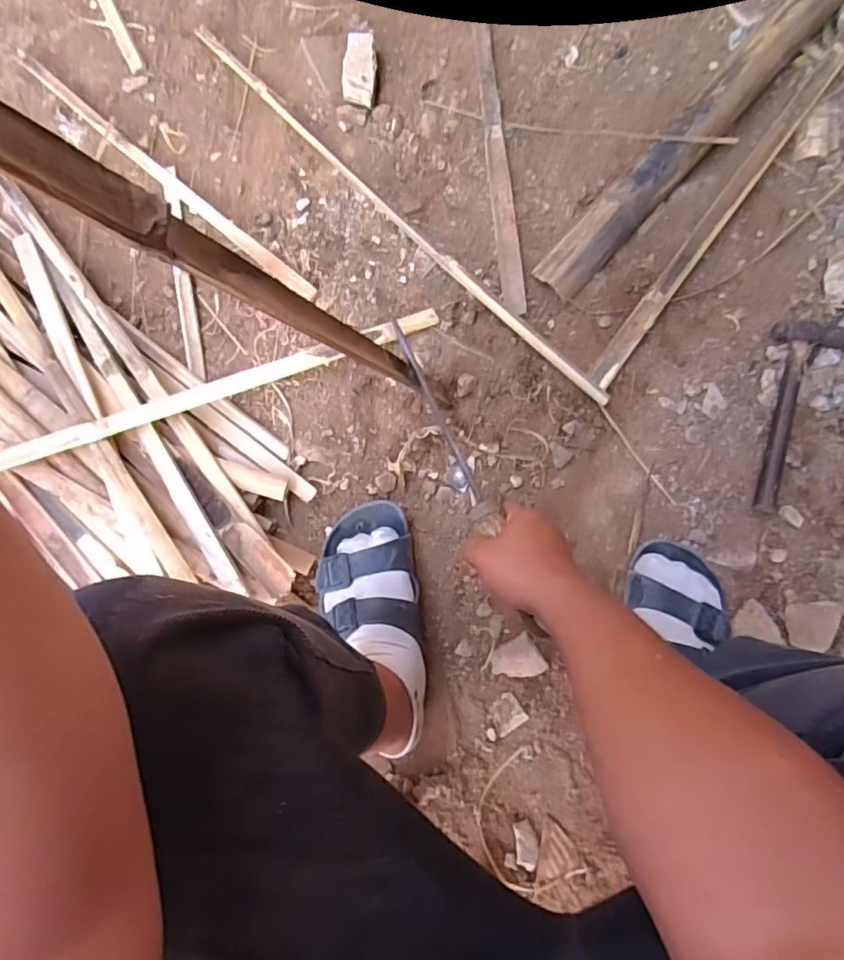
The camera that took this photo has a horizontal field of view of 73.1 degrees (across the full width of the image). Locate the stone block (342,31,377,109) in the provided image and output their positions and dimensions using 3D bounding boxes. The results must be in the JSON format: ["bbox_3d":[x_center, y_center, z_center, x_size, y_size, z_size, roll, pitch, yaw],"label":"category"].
[{"bbox_3d":[-0.081,-0.536,0.750,0.042,0.034,0.093,3,81,4],"label":"stone block"}]

